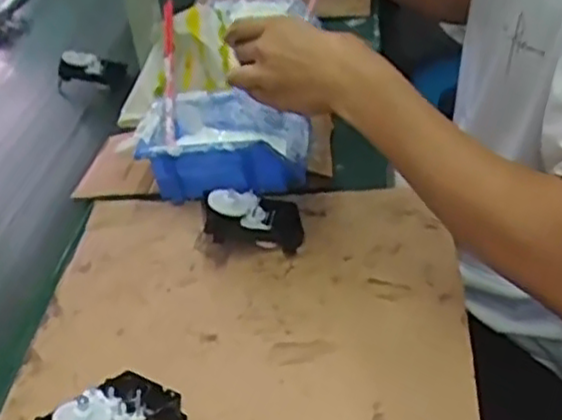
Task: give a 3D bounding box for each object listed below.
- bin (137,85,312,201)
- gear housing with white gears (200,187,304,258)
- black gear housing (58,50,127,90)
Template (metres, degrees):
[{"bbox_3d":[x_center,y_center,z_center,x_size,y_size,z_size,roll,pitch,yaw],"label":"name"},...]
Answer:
[{"bbox_3d":[-0.064,-0.079,0.860,0.192,0.071,0.134,2,36,12],"label":"bin"},{"bbox_3d":[-0.028,0.008,0.748,0.098,0.052,0.064,-9,35,-2],"label":"gear housing with white gears"},{"bbox_3d":[-0.319,-0.237,1.220,0.113,0.051,0.029,3,26,-34],"label":"black gear housing"}]

